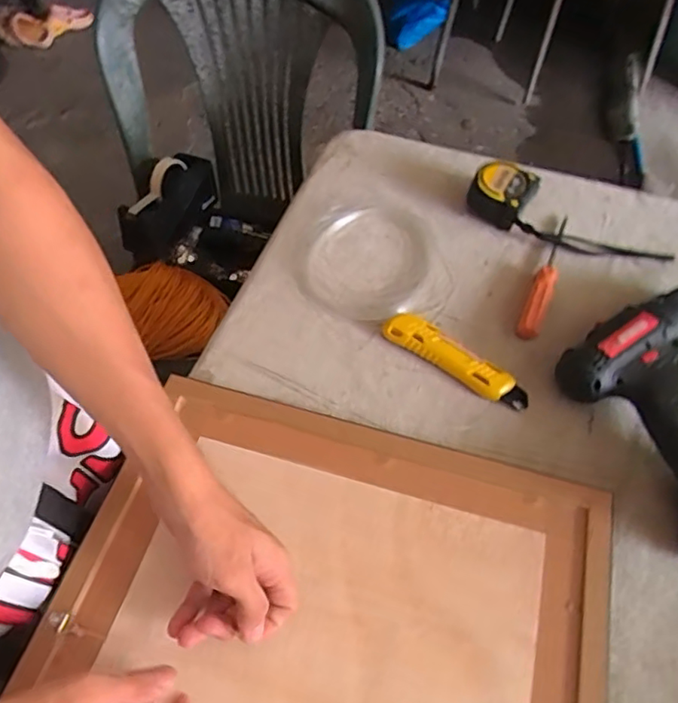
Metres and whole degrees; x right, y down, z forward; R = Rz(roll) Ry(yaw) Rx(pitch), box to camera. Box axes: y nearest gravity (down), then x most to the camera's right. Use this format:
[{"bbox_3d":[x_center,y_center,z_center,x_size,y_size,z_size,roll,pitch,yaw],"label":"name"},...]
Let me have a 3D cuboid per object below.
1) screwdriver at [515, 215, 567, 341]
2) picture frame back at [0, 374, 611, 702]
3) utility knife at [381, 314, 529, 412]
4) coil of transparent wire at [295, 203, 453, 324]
[{"bbox_3d":[0.212,-0.077,0.593,0.020,0.016,0.162,21,59,13],"label":"screwdriver"},{"bbox_3d":[-0.006,0.192,0.410,0.376,0.025,0.306,14,58,8],"label":"picture frame back"},{"bbox_3d":[0.110,0.007,0.541,0.145,0.017,0.030,31,62,18],"label":"utility knife"},{"bbox_3d":[0.034,-0.097,0.610,0.153,0.019,0.161,0,57,0],"label":"coil of transparent wire"}]

